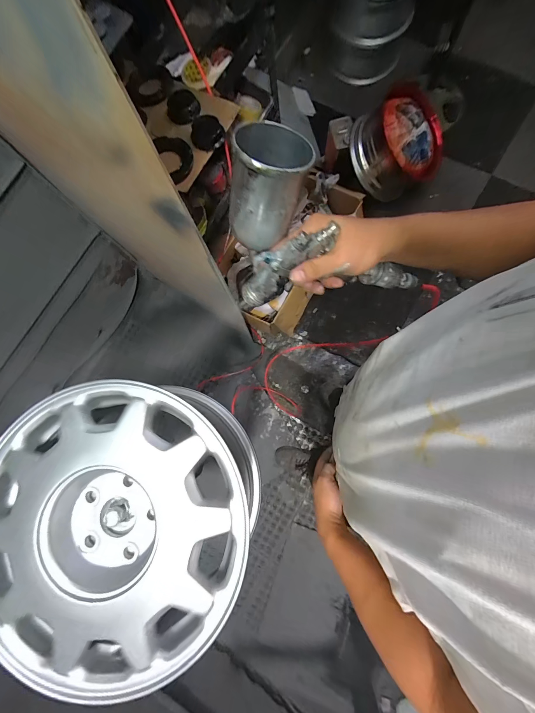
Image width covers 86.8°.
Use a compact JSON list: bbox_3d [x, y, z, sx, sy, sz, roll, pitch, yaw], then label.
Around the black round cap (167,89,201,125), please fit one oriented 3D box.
[{"bbox_3d":[-0.234,-0.693,0.791,0.092,0.070,0.032,1,80,1],"label":"black round cap"}]

